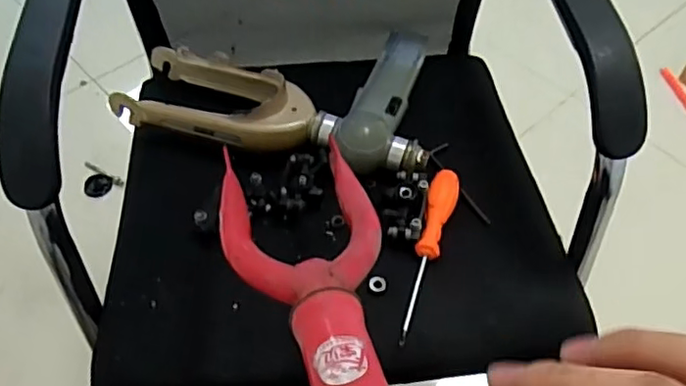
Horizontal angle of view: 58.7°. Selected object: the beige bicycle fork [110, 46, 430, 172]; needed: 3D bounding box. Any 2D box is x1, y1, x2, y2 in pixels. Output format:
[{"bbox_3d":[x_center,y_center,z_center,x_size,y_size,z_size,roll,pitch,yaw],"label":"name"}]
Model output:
[{"bbox_3d":[-0.087,-0.093,0.710,0.359,0.060,0.119,17,55,12],"label":"beige bicycle fork"}]

